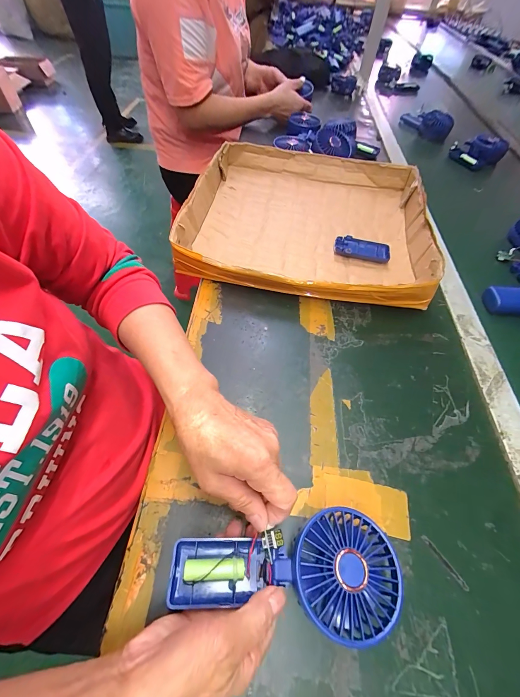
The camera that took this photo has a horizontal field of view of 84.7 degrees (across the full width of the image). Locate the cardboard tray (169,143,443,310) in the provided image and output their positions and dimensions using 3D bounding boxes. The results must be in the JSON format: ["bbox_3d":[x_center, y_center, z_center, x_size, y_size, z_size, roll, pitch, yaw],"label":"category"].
[{"bbox_3d":[0.087,-0.232,0.527,0.403,0.080,0.403,11,56,3],"label":"cardboard tray"}]

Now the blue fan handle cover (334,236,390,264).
[{"bbox_3d":[0.180,-0.175,0.504,0.094,0.013,0.049,15,57,6],"label":"blue fan handle cover"}]

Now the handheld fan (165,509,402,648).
[{"bbox_3d":[0.021,0.182,0.235,0.182,0.028,0.080,-2,56,3],"label":"handheld fan"}]

